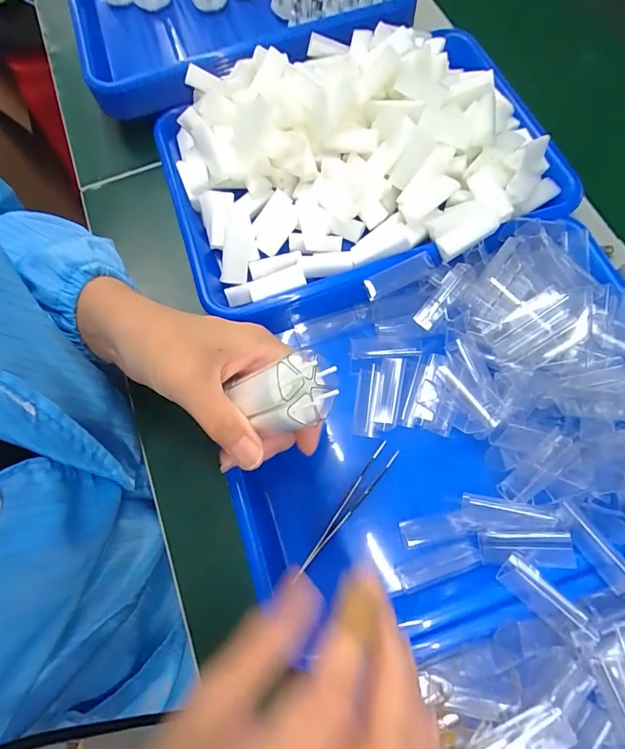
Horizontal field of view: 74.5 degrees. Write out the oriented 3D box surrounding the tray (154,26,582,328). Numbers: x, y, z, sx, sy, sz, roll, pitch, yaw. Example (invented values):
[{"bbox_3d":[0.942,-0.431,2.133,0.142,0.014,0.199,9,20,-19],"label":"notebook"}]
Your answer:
[{"bbox_3d":[0.037,-0.189,0.352,0.325,0.059,0.245,-17,71,-3],"label":"tray"}]

